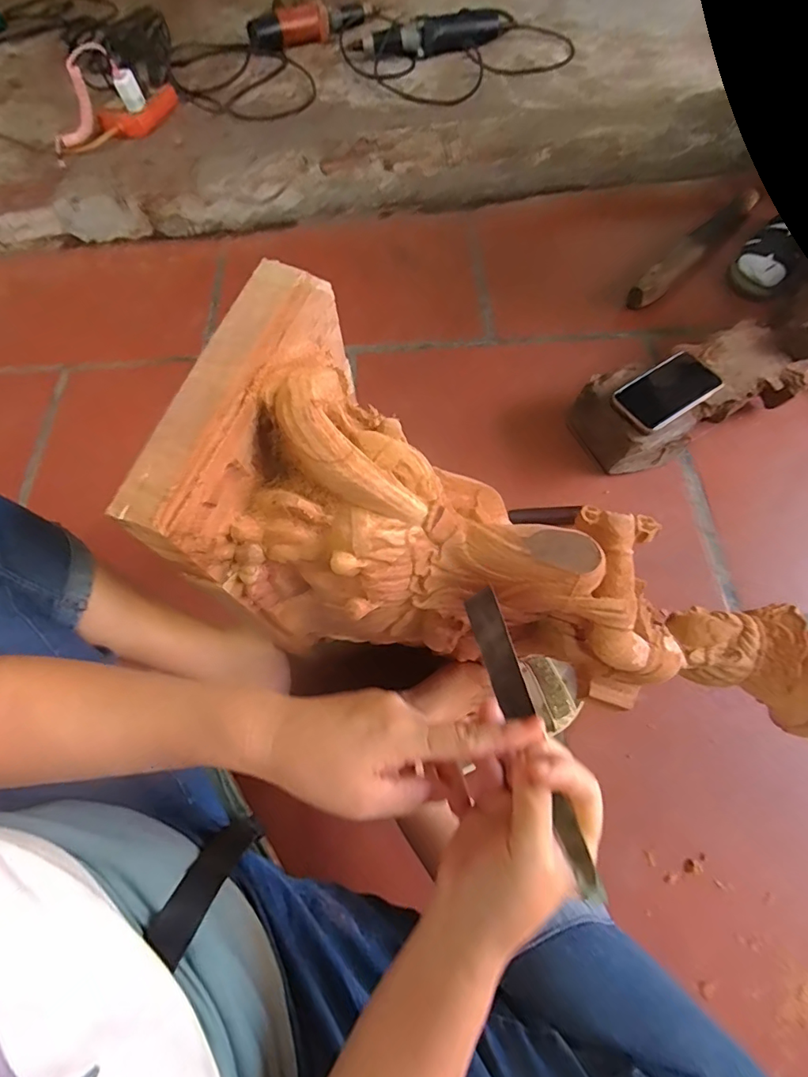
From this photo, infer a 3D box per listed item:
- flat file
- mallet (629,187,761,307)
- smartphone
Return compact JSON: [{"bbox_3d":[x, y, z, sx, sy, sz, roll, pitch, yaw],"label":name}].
[{"bbox_3d":[0.073,0.111,0.281,0.019,0.010,0.170,-18,69,-5],"label":"flat file"},{"bbox_3d":[0.527,-0.528,0.869,0.062,0.049,0.377,42,75,17],"label":"mallet"},{"bbox_3d":[0.363,-0.204,0.662,0.162,0.010,0.080,-31,65,-15],"label":"smartphone"}]

